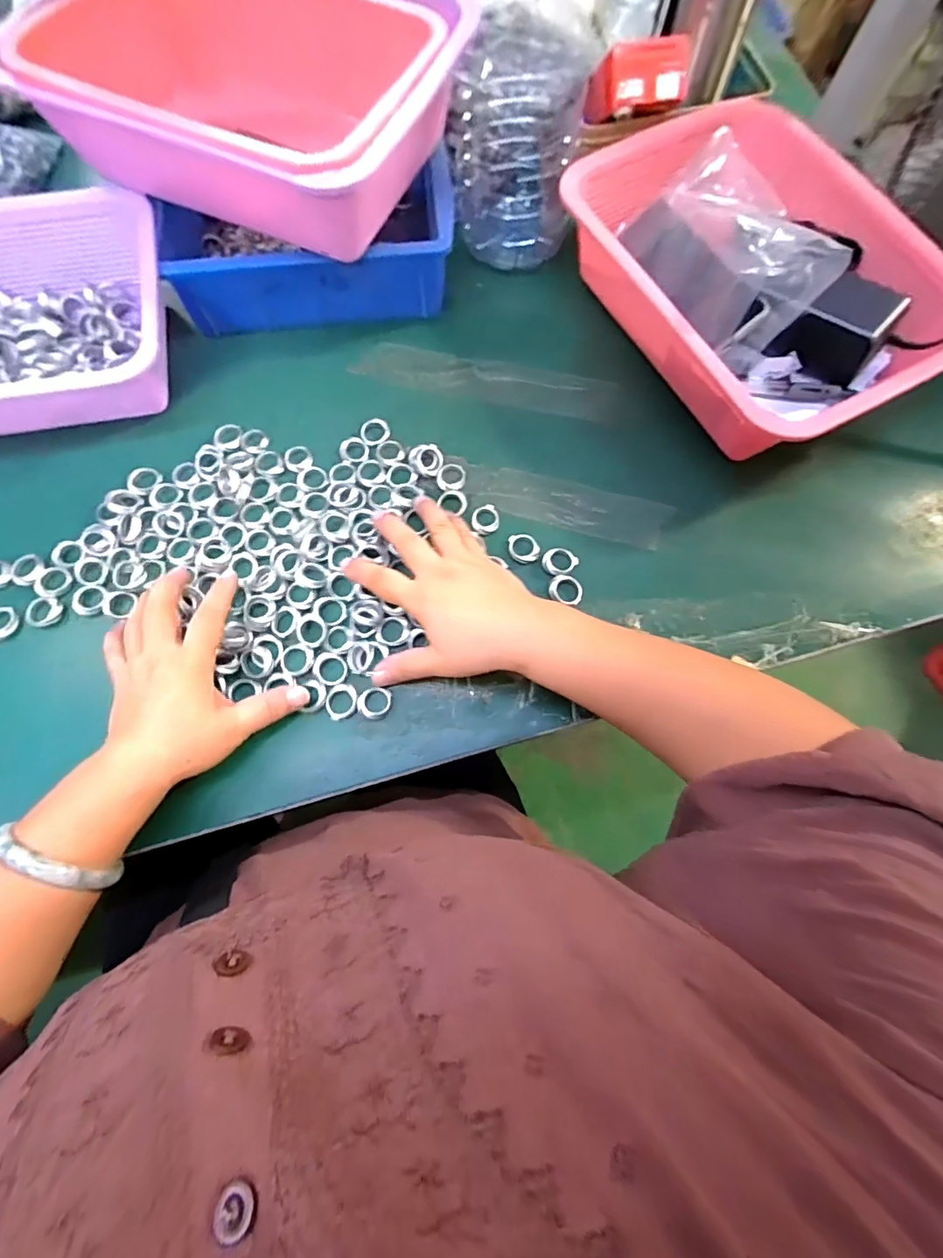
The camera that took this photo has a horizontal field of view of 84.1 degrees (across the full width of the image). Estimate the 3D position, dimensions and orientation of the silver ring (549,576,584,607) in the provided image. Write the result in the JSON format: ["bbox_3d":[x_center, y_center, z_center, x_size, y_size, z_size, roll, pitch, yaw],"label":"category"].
[{"bbox_3d":[0.073,-0.031,0.402,0.026,0.005,0.022,23,74,5],"label":"silver ring"}]

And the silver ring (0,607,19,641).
[{"bbox_3d":[-0.351,-0.004,0.388,0.024,0.008,0.026,1,73,-2],"label":"silver ring"}]

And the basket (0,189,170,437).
[{"bbox_3d":[-0.377,-0.247,0.424,0.265,0.074,0.189,-11,74,-5],"label":"basket"}]

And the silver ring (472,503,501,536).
[{"bbox_3d":[0.011,-0.088,0.421,0.026,0.006,0.024,1,73,-2],"label":"silver ring"}]

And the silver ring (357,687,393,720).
[{"bbox_3d":[-0.069,0.053,0.375,0.023,0.006,0.022,1,73,-2],"label":"silver ring"}]

